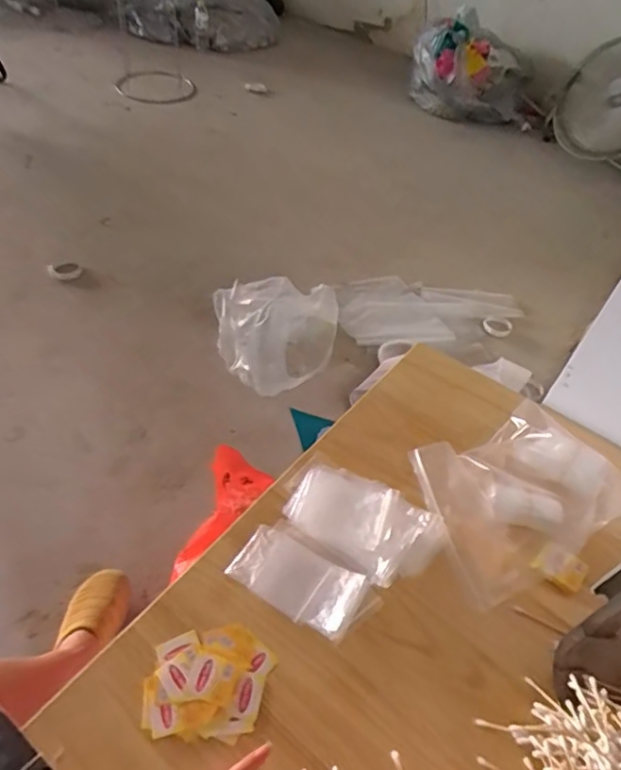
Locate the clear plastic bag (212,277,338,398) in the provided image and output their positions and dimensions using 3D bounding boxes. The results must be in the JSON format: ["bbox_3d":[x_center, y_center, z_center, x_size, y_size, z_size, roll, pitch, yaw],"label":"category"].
[{"bbox_3d":[-0.085,-0.125,1.427,0.320,0.197,0.285,1,48,-8],"label":"clear plastic bag"}]

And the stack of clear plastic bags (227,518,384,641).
[{"bbox_3d":[-0.006,0.198,0.578,0.144,0.020,0.082,33,52,21],"label":"stack of clear plastic bags"}]

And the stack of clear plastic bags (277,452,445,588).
[{"bbox_3d":[0.052,0.143,0.619,0.176,0.029,0.099,29,51,18],"label":"stack of clear plastic bags"}]

